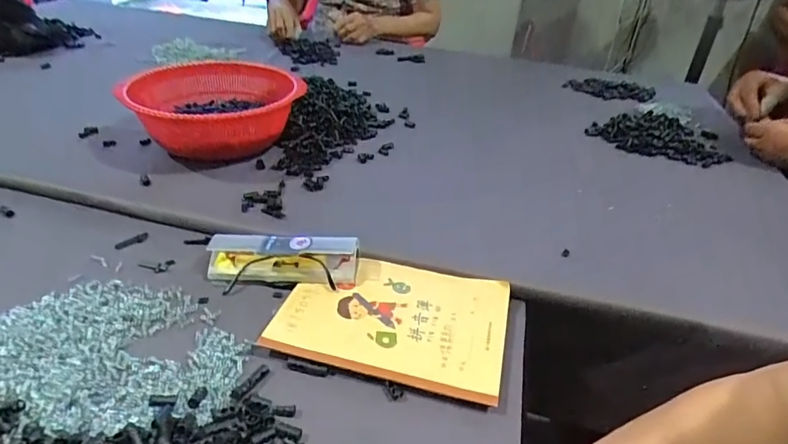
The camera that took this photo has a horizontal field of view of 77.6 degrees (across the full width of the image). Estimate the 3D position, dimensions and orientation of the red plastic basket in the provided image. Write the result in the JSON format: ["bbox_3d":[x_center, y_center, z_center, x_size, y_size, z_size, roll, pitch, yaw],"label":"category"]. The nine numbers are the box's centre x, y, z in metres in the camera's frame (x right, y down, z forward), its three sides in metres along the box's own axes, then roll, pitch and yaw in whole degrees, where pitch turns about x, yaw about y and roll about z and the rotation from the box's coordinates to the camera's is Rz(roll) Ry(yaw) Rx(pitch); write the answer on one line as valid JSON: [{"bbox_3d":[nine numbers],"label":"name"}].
[{"bbox_3d":[-0.248,-0.150,0.701,0.216,0.094,0.215,2,35,-1],"label":"red plastic basket"}]

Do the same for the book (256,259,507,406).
[{"bbox_3d":[0.001,0.088,0.464,0.203,0.012,0.141,10,35,10],"label":"book"}]

